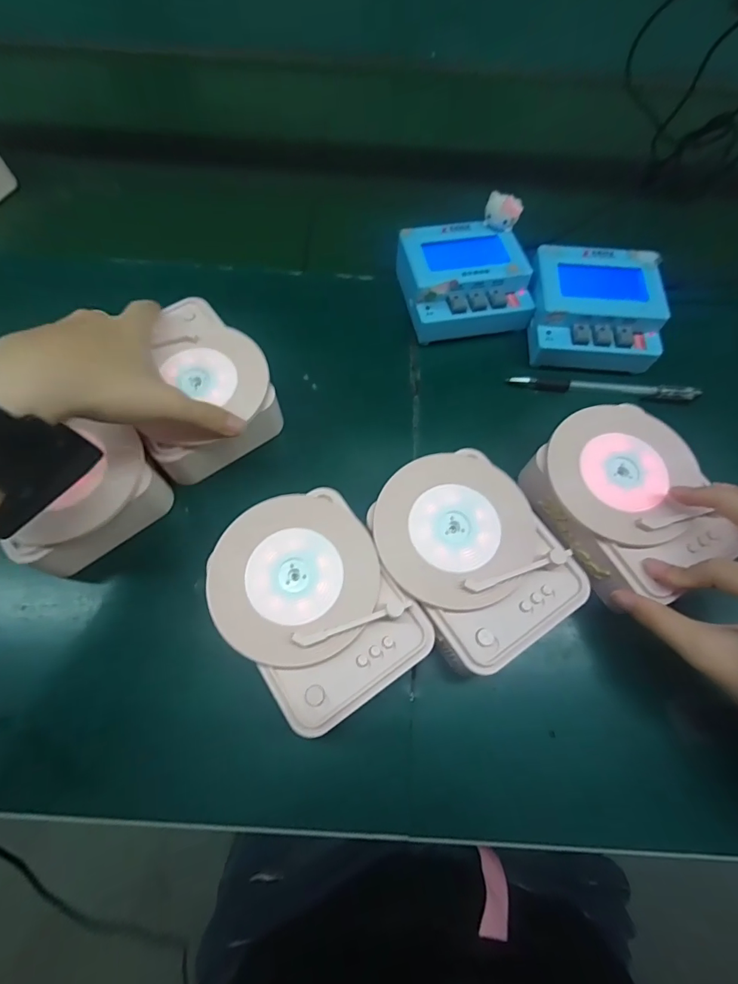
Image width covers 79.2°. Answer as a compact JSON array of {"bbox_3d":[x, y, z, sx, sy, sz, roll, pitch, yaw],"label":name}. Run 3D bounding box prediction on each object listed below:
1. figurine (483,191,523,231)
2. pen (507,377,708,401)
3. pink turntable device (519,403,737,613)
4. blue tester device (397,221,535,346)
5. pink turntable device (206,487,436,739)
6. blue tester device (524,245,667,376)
[{"bbox_3d":[0.116,-0.242,0.389,0.030,0.028,0.016,18,67,6],"label":"figurine"},{"bbox_3d":[0.198,-0.089,0.379,0.156,0.012,0.011,5,66,0],"label":"pen"},{"bbox_3d":[0.178,0.006,0.313,0.098,0.051,0.122,-28,70,-13],"label":"pink turntable device"},{"bbox_3d":[0.082,-0.187,0.400,0.106,0.051,0.097,-9,67,-6],"label":"blue tester device"},{"bbox_3d":[-0.034,0.071,0.285,0.105,0.053,0.134,-31,71,-14],"label":"pink turntable device"},{"bbox_3d":[0.192,-0.157,0.388,0.103,0.050,0.100,4,66,0],"label":"blue tester device"}]

